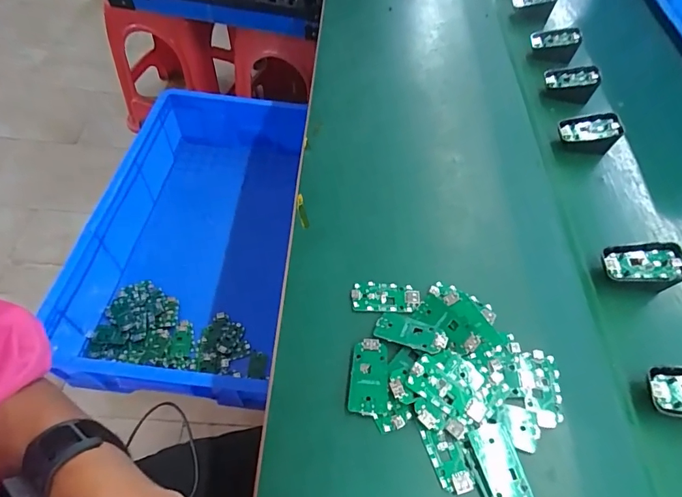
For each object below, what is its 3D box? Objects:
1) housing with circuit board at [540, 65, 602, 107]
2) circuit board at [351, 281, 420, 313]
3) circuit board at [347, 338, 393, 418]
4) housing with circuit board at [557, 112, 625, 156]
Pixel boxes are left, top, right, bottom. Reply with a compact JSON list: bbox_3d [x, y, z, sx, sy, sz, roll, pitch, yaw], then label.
[{"bbox_3d":[0.330,-0.241,0.622,0.070,0.045,0.030,28,57,15],"label":"housing with circuit board"},{"bbox_3d":[0.043,0.047,0.417,0.063,0.006,0.030,5,55,-1],"label":"circuit board"},{"bbox_3d":[0.026,0.110,0.372,0.035,0.007,0.063,7,55,1],"label":"circuit board"},{"bbox_3d":[0.317,-0.150,0.559,0.068,0.043,0.045,9,55,2],"label":"housing with circuit board"}]

